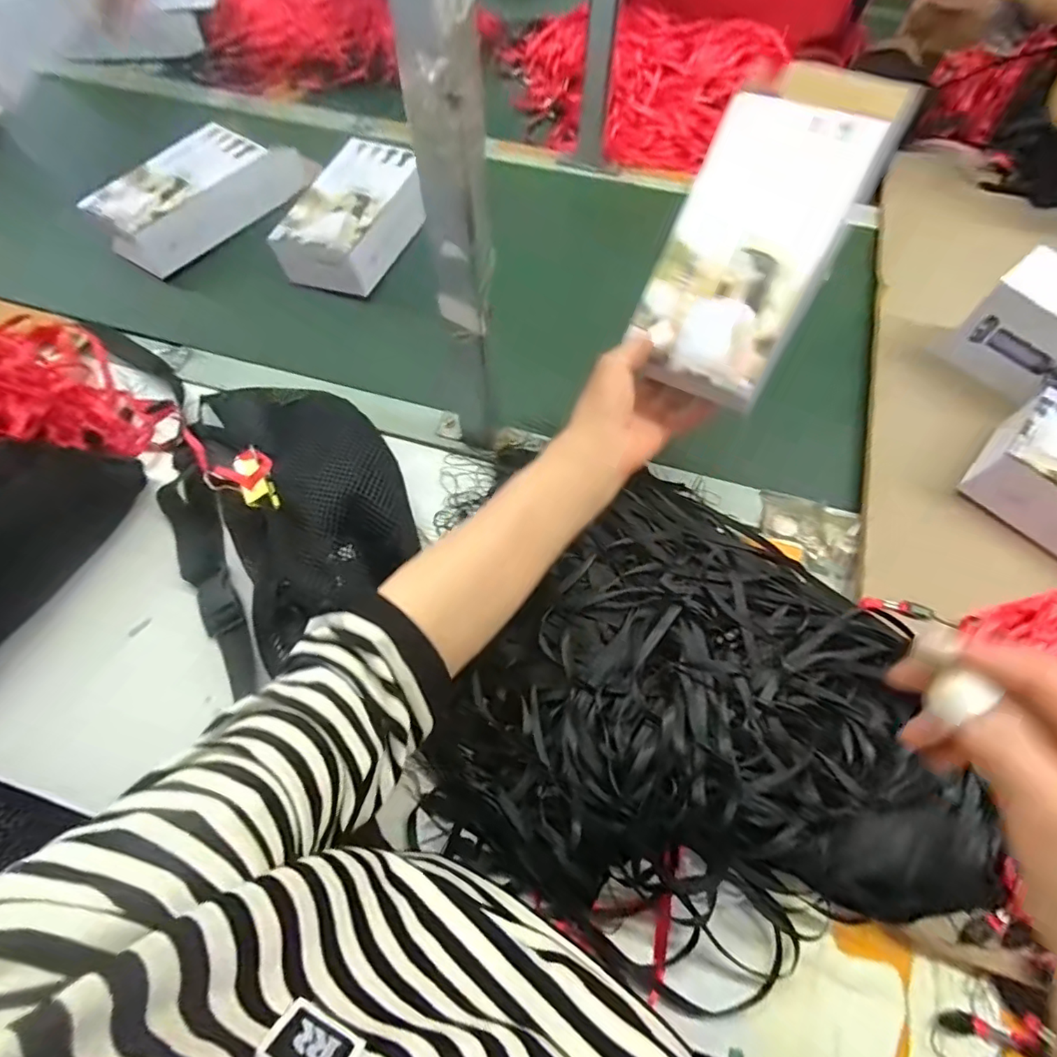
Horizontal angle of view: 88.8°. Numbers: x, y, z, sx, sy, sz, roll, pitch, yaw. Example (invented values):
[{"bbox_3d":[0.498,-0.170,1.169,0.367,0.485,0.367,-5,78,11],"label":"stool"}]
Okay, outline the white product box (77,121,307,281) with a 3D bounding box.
[{"bbox_3d":[-0.373,-0.379,0.615,0.102,0.065,0.212,39,72,15],"label":"white product box"}]

